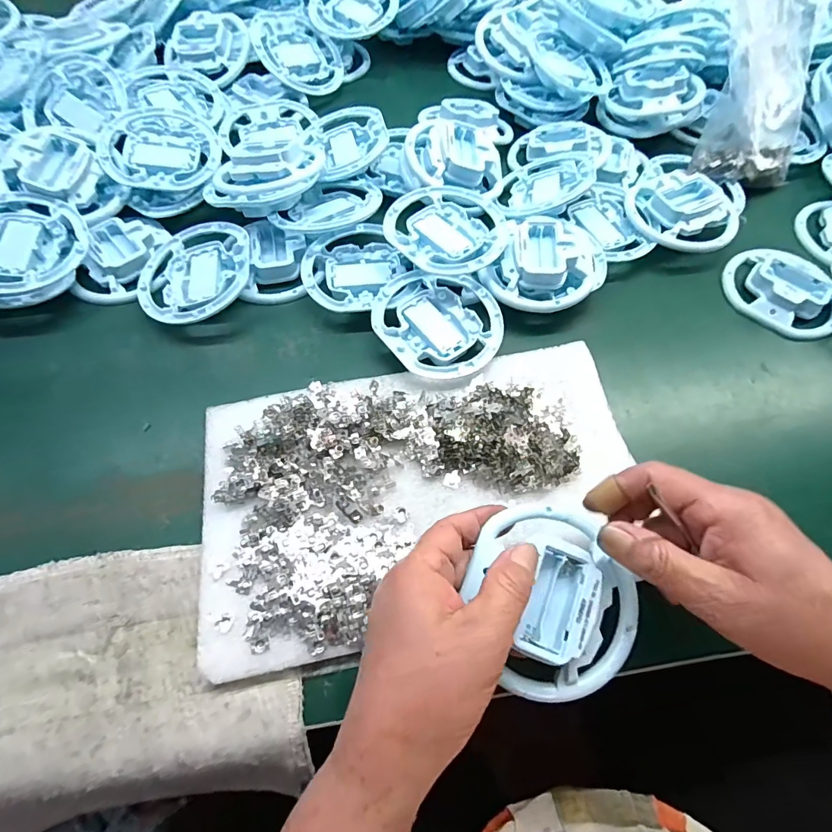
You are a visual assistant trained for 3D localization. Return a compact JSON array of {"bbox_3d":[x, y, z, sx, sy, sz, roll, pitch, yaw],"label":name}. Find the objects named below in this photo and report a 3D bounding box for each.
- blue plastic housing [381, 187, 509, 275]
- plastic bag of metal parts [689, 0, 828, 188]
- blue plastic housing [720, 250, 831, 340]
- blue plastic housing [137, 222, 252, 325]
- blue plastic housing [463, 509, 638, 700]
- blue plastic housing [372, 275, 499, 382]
[{"bbox_3d":[0.028,-0.162,0.405,0.095,0.018,0.103,-38,70,-18],"label":"blue plastic housing"},{"bbox_3d":[0.356,-0.339,0.466,0.168,0.050,0.196,-14,108,-20],"label":"plastic bag of metal parts"},{"bbox_3d":[0.327,-0.110,0.411,0.072,0.020,0.101,-39,71,-19],"label":"blue plastic housing"},{"bbox_3d":[-0.187,-0.120,0.394,0.096,0.017,0.103,-6,62,10],"label":"blue plastic housing"},{"bbox_3d":[0.080,0.100,0.261,0.090,0.028,0.101,-21,66,-13],"label":"blue plastic housing"},{"bbox_3d":[0.020,-0.079,0.384,0.099,0.012,0.105,1,64,-2],"label":"blue plastic housing"}]

